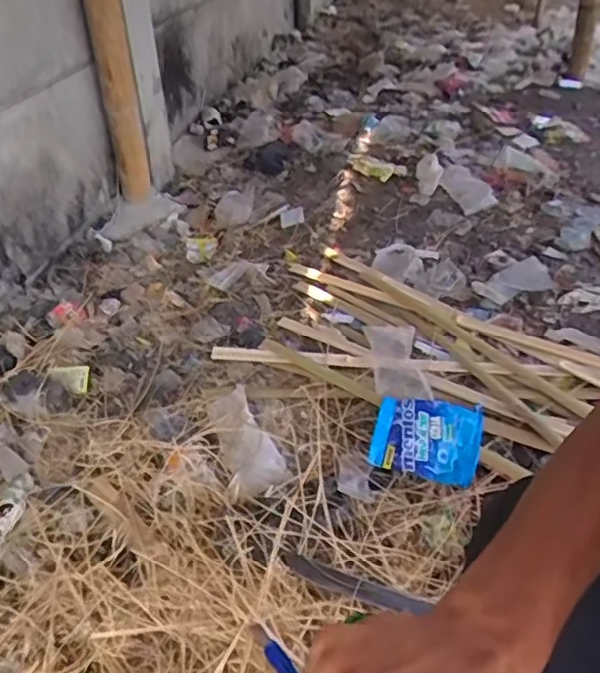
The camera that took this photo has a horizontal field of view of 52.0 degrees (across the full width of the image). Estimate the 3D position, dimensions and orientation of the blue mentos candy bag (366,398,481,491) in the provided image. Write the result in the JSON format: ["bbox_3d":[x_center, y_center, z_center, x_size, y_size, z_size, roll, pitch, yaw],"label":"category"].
[{"bbox_3d":[0.234,0.187,1.135,0.193,0.038,0.143,13,82,4],"label":"blue mentos candy bag"}]

